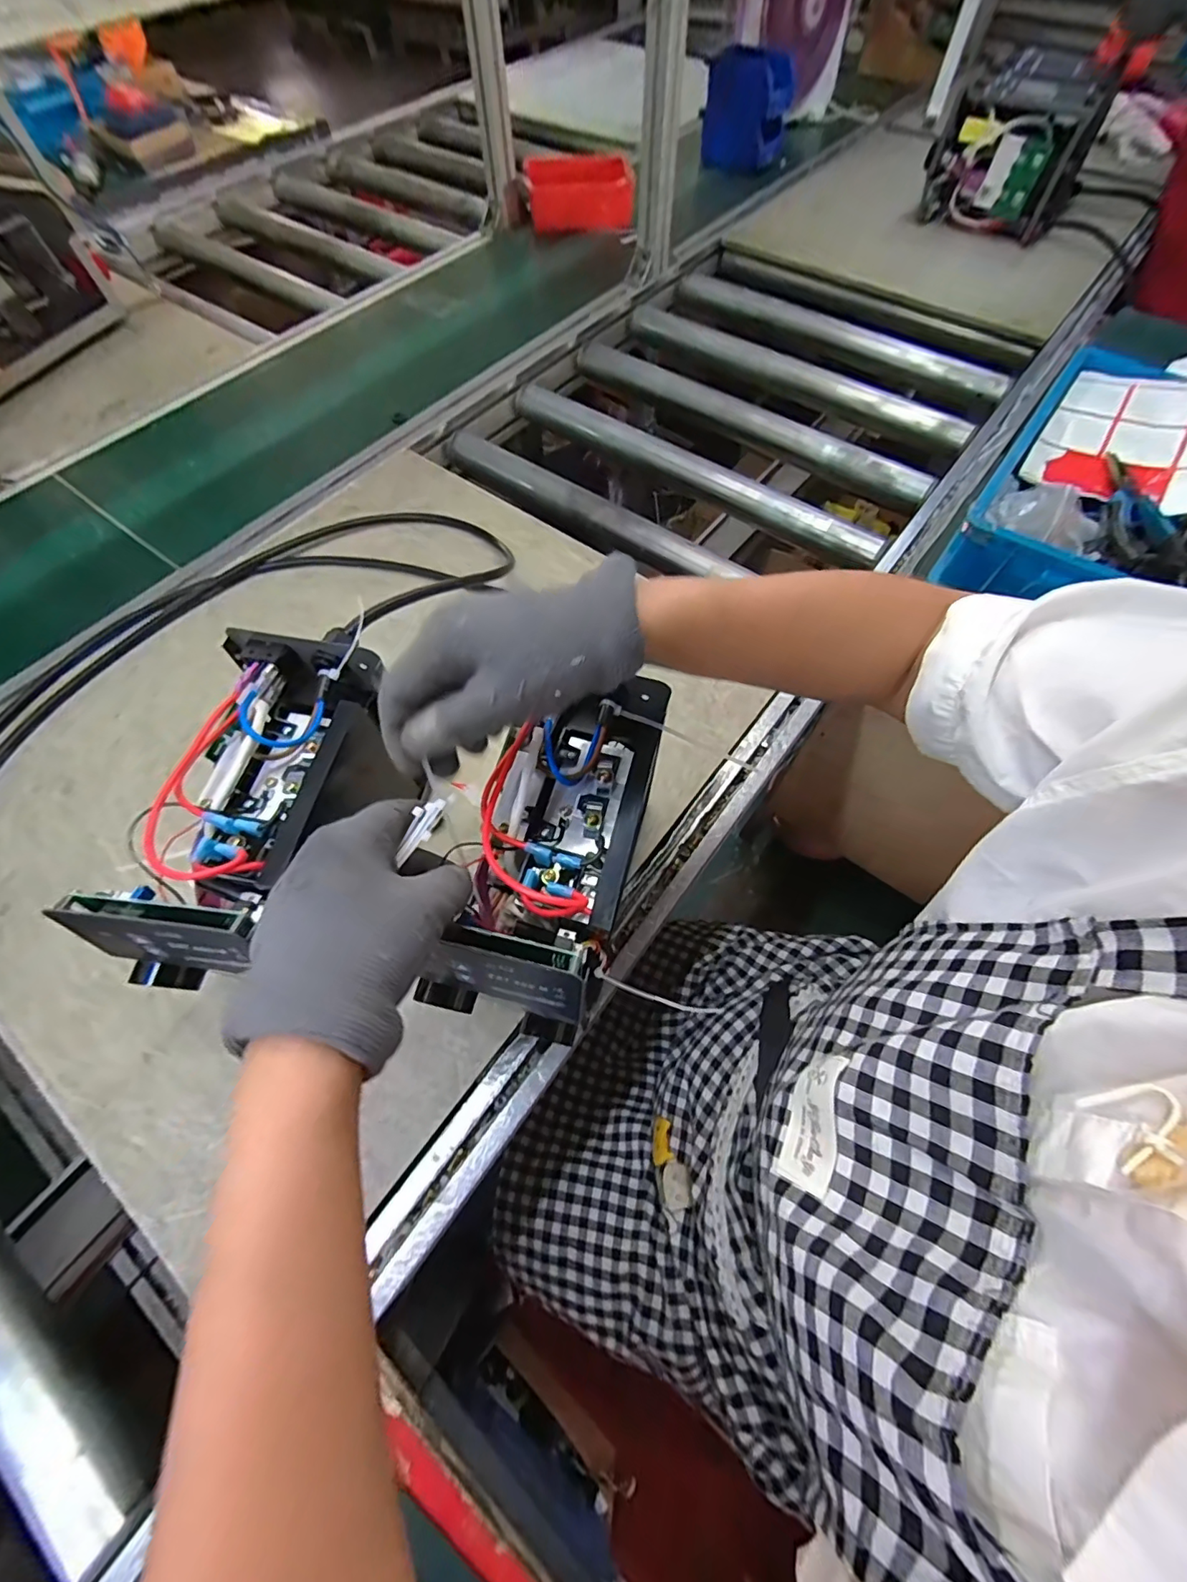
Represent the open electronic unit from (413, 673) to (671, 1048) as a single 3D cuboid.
[{"bbox_3d":[-0.020,0.021,0.321,0.095,0.073,0.225,18,66,9],"label":"open electronic unit"}]

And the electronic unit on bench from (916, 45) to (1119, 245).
[{"bbox_3d":[0.751,-1.155,0.945,0.237,0.177,0.186,24,67,11],"label":"electronic unit on bench"}]

